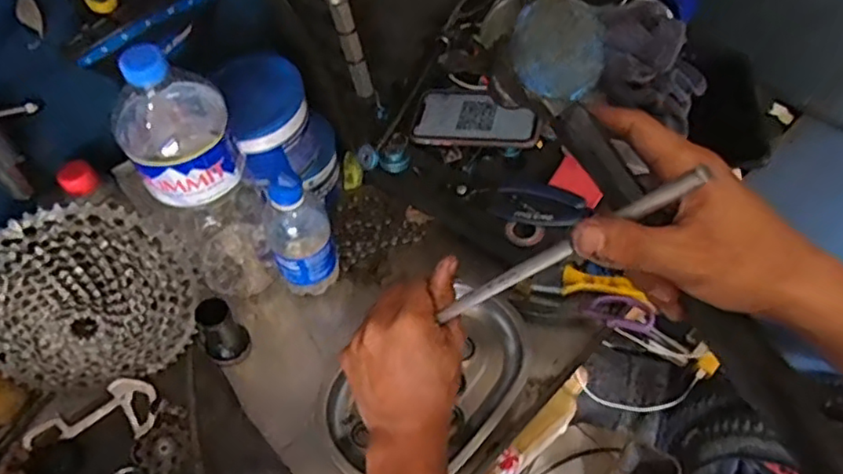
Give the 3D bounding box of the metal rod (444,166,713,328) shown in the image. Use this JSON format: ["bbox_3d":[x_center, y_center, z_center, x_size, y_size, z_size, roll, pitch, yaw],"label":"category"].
[{"bbox_3d":[0.076,0.011,0.369,0.008,0.198,0.010,24,52,-28],"label":"metal rod"}]

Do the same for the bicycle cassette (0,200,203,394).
[{"bbox_3d":[-0.305,0.067,0.572,0.191,0.188,0.046,-25,30,-12],"label":"bicycle cassette"}]

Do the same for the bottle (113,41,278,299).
[{"bbox_3d":[-0.201,-0.053,0.579,0.085,0.305,0.105,-29,60,-15],"label":"bottle"}]

